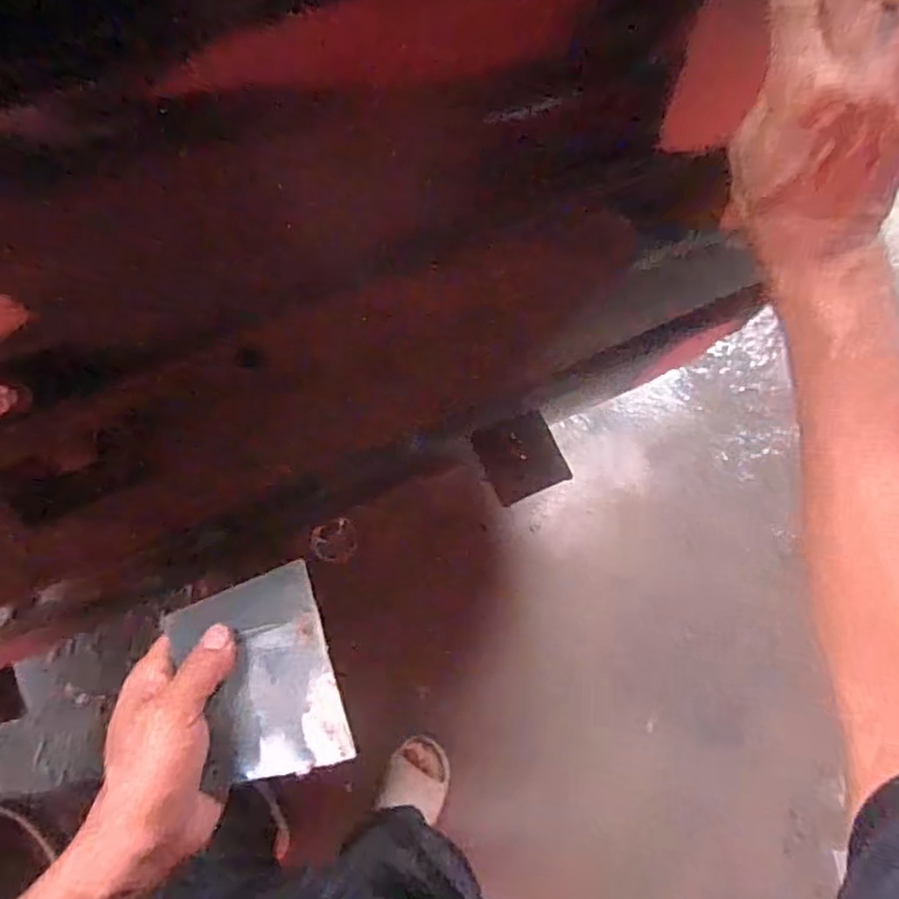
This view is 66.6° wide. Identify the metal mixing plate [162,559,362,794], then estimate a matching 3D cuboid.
[{"bbox_3d":[-0.114,0.137,0.414,0.084,0.009,0.117,-14,68,-16],"label":"metal mixing plate"}]

